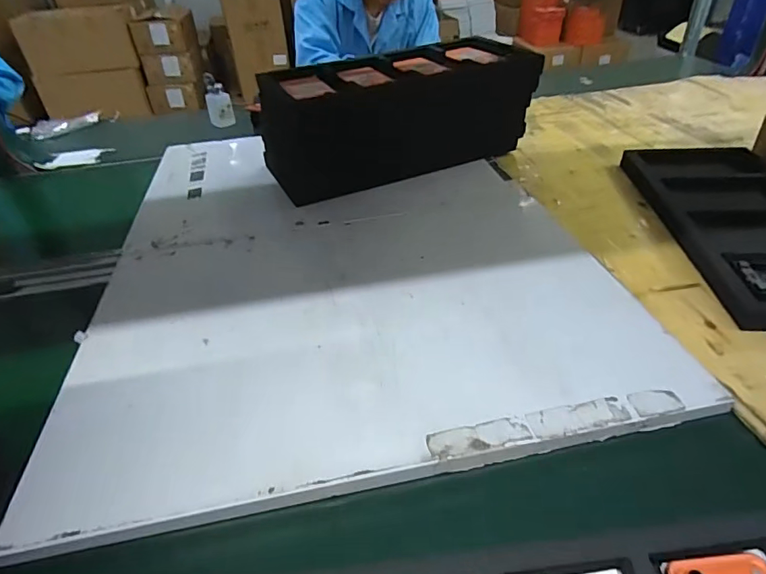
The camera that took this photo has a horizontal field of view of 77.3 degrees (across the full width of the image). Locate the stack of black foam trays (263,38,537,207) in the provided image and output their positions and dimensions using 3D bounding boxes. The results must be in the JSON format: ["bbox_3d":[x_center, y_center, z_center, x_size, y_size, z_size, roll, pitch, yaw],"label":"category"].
[{"bbox_3d":[0.026,-0.335,0.941,0.487,0.196,0.182,-16,40,-15],"label":"stack of black foam trays"}]

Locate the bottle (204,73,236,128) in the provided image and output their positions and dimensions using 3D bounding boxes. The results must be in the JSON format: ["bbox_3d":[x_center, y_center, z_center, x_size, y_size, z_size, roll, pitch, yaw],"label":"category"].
[{"bbox_3d":[-0.440,-0.494,1.276,0.070,0.121,0.047,-14,40,-13],"label":"bottle"}]

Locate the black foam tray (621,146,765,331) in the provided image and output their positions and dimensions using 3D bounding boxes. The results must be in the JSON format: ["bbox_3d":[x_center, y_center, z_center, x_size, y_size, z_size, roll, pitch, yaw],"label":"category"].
[{"bbox_3d":[0.568,-0.115,0.752,0.244,0.039,0.510,2,39,7],"label":"black foam tray"}]

